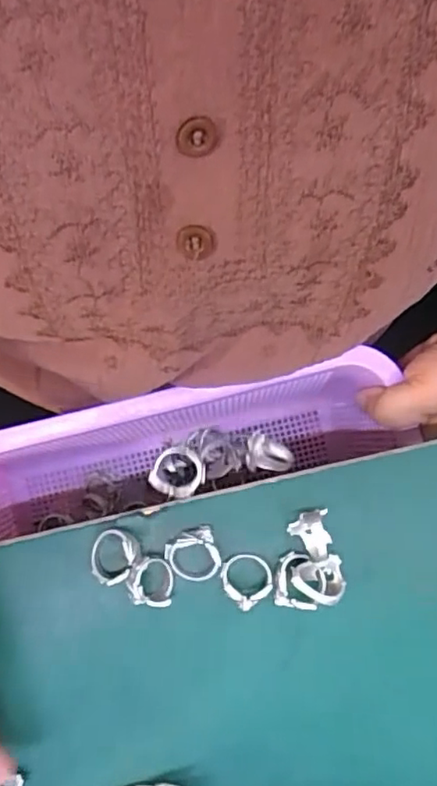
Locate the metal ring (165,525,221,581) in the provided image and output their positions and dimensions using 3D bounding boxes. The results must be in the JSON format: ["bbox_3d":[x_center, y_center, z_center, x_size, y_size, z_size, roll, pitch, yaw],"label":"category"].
[{"bbox_3d":[-0.012,0.078,0.287,0.024,0.013,0.024,0,80,2],"label":"metal ring"}]

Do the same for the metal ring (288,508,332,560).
[{"bbox_3d":[0.043,0.067,0.283,0.017,0.019,0.023,-8,80,1],"label":"metal ring"}]

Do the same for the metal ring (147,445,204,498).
[{"bbox_3d":[-0.019,0.039,0.297,0.025,0.007,0.024,0,80,2],"label":"metal ring"}]

